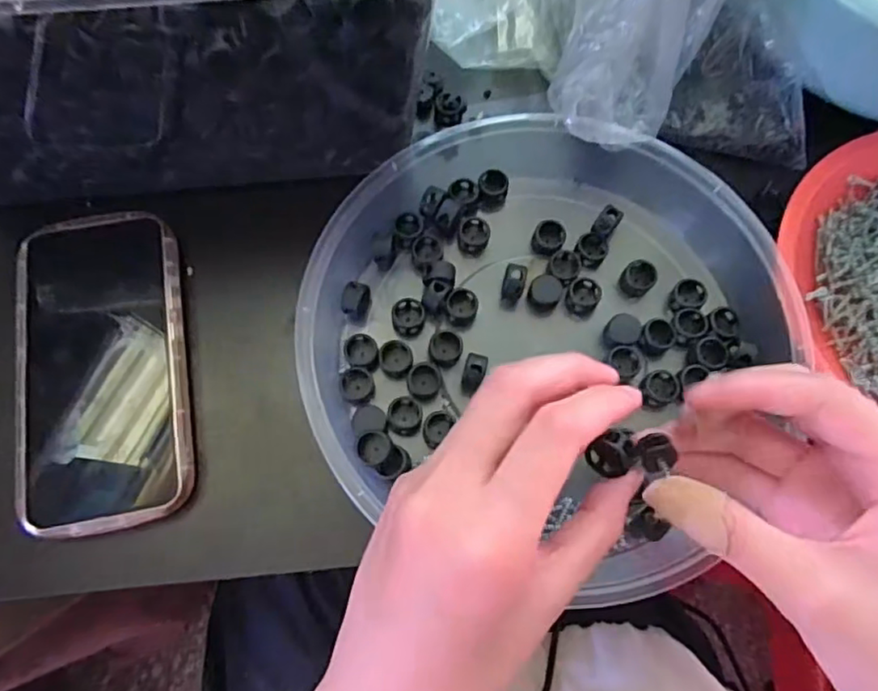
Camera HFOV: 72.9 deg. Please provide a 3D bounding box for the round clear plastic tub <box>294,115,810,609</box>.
[{"bbox_3d":[0.052,-0.014,0.304,0.222,0.048,0.230,0,72,-1],"label":"round clear plastic tub"}]

